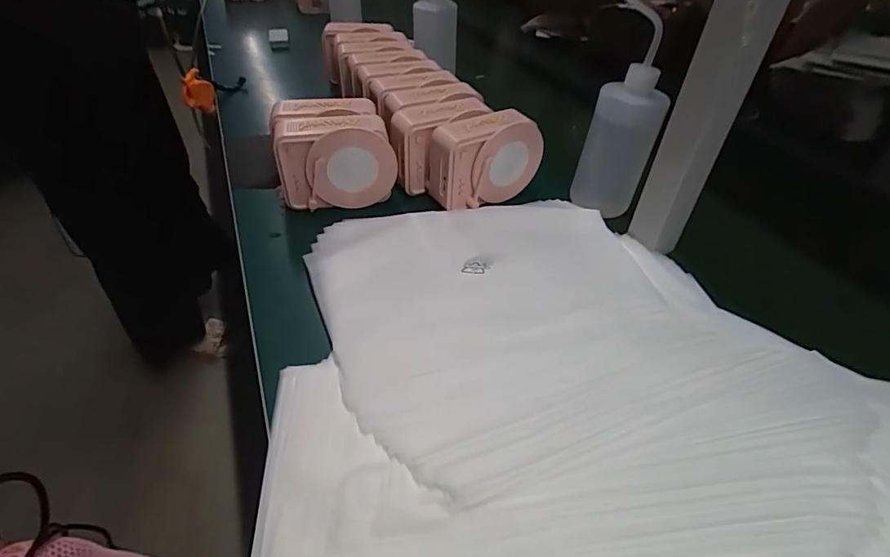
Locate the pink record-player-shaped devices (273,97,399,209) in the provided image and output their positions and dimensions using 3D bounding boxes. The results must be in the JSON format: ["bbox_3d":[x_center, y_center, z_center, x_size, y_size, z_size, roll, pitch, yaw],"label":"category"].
[{"bbox_3d":[-0.135,-0.150,0.578,0.136,0.104,0.089,-8,40,-11],"label":"pink record-player-shaped devices"}]

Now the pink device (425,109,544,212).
[{"bbox_3d":[0.049,-0.147,0.580,0.137,0.098,0.059,-17,43,-20],"label":"pink device"}]

